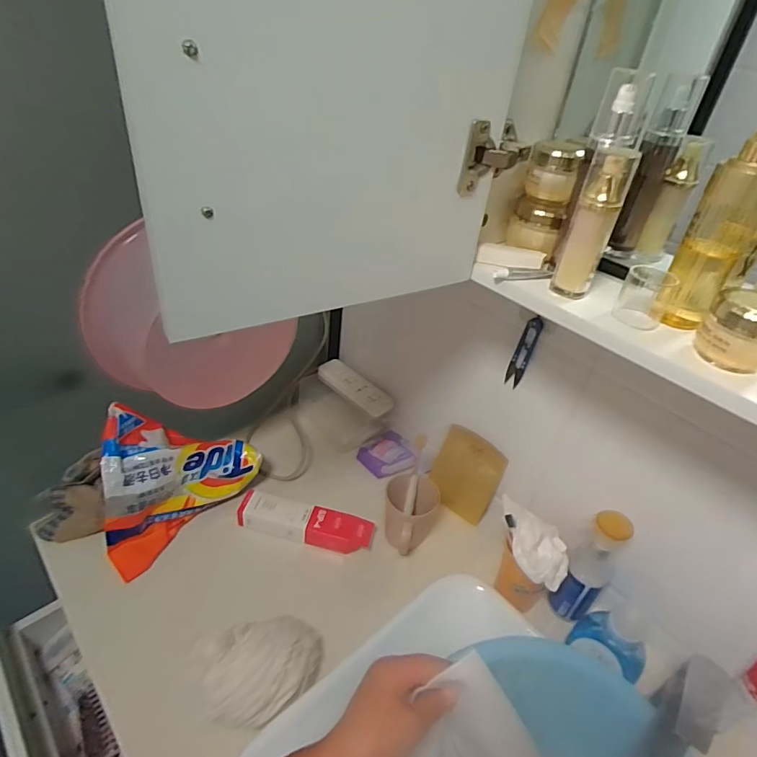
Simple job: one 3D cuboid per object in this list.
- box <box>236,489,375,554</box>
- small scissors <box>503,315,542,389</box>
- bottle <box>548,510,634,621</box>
[{"bbox_3d":[-0.118,0.235,0.800,0.218,0.043,0.056,10,37,4],"label":"box"},{"bbox_3d":[0.206,-0.039,0.703,0.011,0.126,0.025,-22,50,-31],"label":"small scissors"},{"bbox_3d":[0.296,0.257,0.684,0.056,0.192,0.062,34,44,31],"label":"bottle"}]

